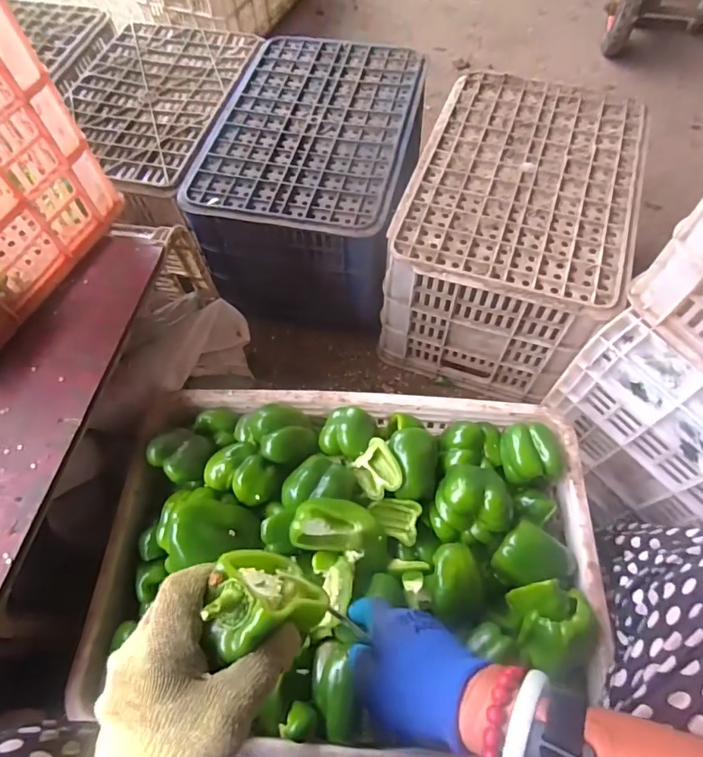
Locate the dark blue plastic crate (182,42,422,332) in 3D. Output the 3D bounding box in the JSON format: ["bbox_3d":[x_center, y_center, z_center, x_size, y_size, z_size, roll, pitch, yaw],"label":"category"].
[{"bbox_3d":[-0.064,-0.403,0.972,0.369,0.275,0.518,12,63,7],"label":"dark blue plastic crate"}]

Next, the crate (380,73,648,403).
[{"bbox_3d":[0.285,-0.262,0.881,0.337,0.282,0.481,18,64,10],"label":"crate"}]

